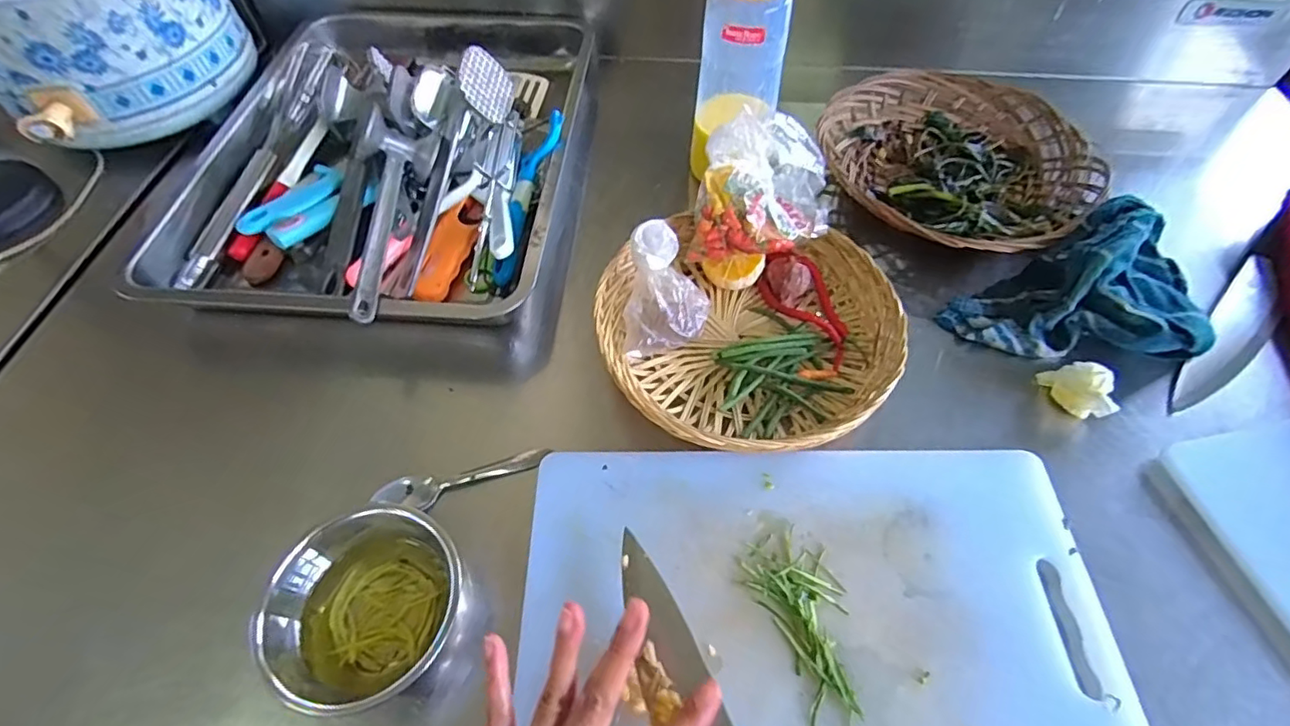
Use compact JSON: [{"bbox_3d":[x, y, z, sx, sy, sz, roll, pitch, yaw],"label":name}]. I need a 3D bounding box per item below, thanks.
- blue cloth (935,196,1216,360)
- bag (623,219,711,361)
[{"bbox_3d":[0.339,-0.068,0.465,0.165,0.072,0.115,11,58,8],"label":"blue cloth"},{"bbox_3d":[0.017,-0.047,0.445,0.060,0.082,0.079,7,58,6],"label":"bag"}]

